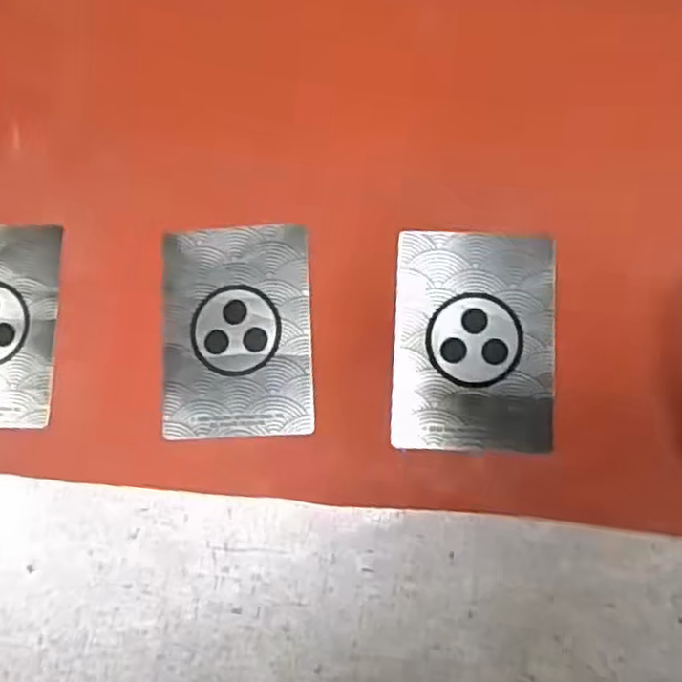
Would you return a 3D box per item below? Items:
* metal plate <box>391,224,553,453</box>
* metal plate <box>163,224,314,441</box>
[{"bbox_3d":[0.053,0.000,0.285,0.062,0.004,0.086,2,83,6],"label":"metal plate"},{"bbox_3d":[-0.043,-0.004,0.297,0.061,0.004,0.087,-3,83,5],"label":"metal plate"}]

